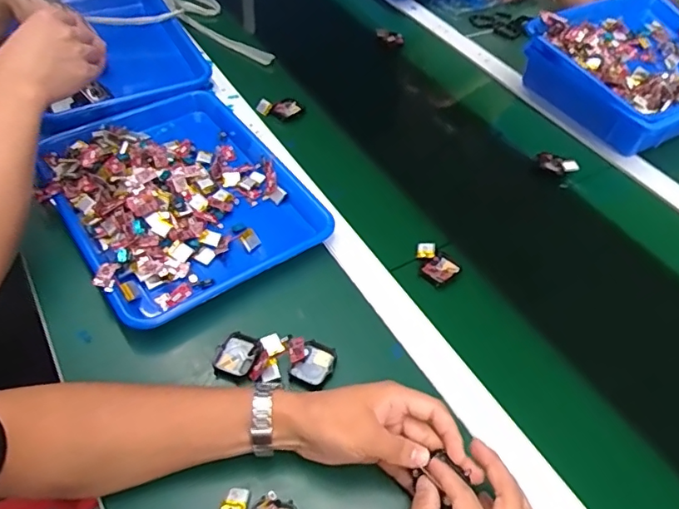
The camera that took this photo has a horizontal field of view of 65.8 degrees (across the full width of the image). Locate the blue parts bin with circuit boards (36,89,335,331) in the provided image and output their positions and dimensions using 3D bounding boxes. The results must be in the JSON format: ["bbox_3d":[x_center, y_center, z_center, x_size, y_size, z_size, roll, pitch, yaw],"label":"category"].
[{"bbox_3d":[-0.194,-0.081,0.633,0.261,0.050,0.337,-27,57,-24],"label":"blue parts bin with circuit boards"}]

